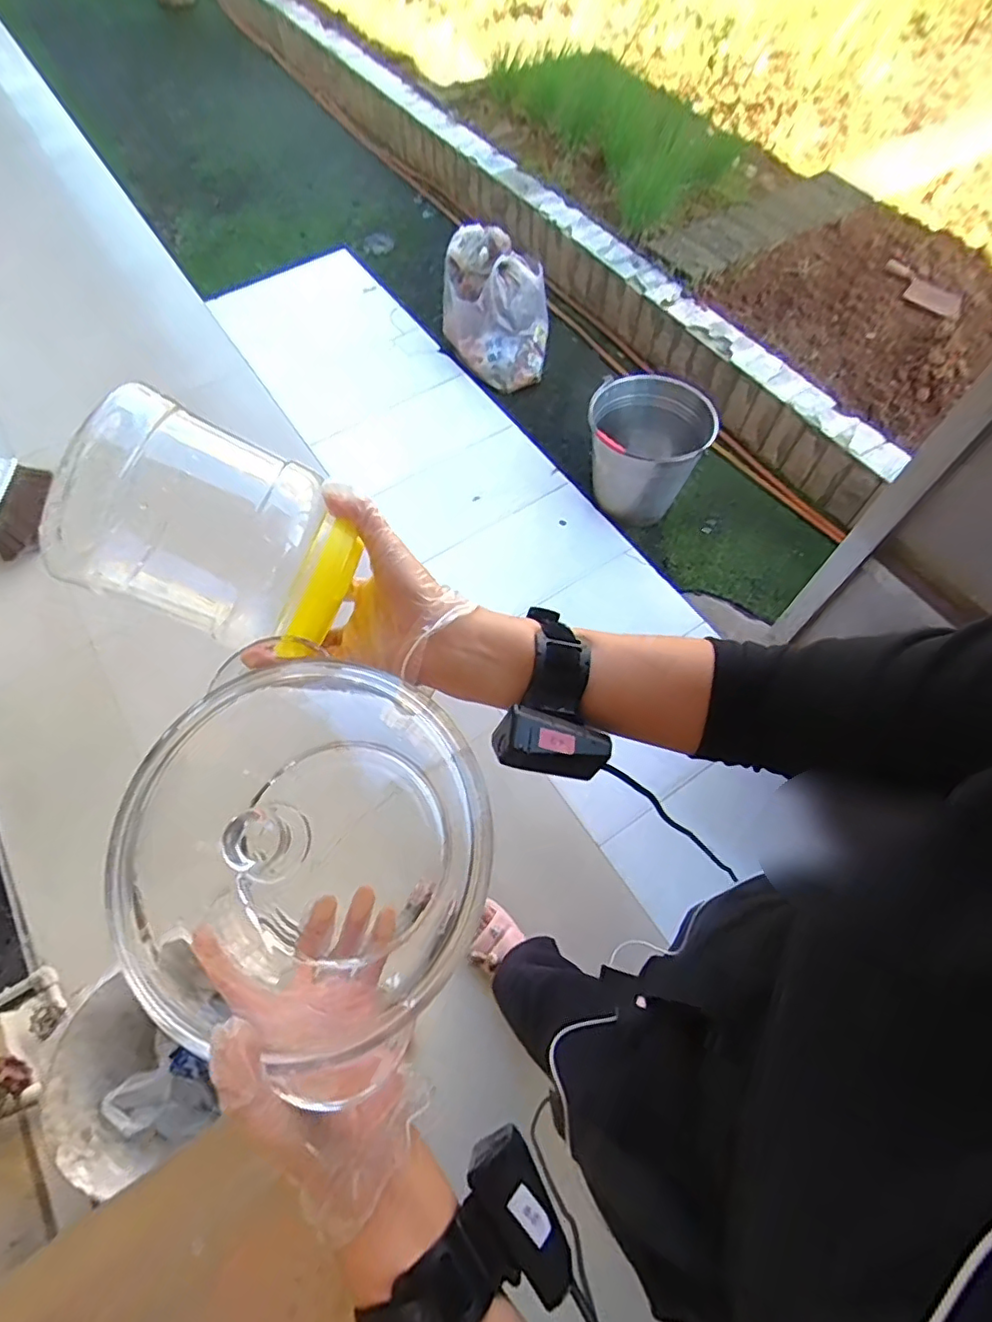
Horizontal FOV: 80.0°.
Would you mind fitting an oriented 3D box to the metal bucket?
[{"bbox_3d":[0.401,-0.579,1.644,0.311,0.318,0.264,24,66,12],"label":"metal bucket"}]

